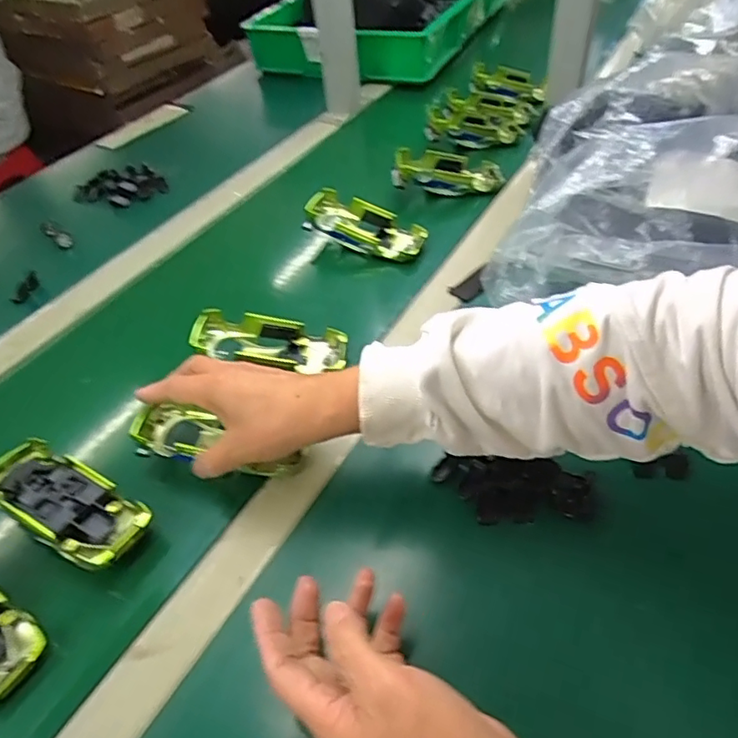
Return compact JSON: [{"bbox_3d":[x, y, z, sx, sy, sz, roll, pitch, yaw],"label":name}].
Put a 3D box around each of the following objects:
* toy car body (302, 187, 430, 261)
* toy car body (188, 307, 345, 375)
[{"bbox_3d":[-0.005,-0.160,0.632,0.137,0.050,0.058,14,48,18],"label":"toy car body"},{"bbox_3d":[-0.090,-0.020,0.509,0.136,0.030,0.058,9,46,-3],"label":"toy car body"}]

